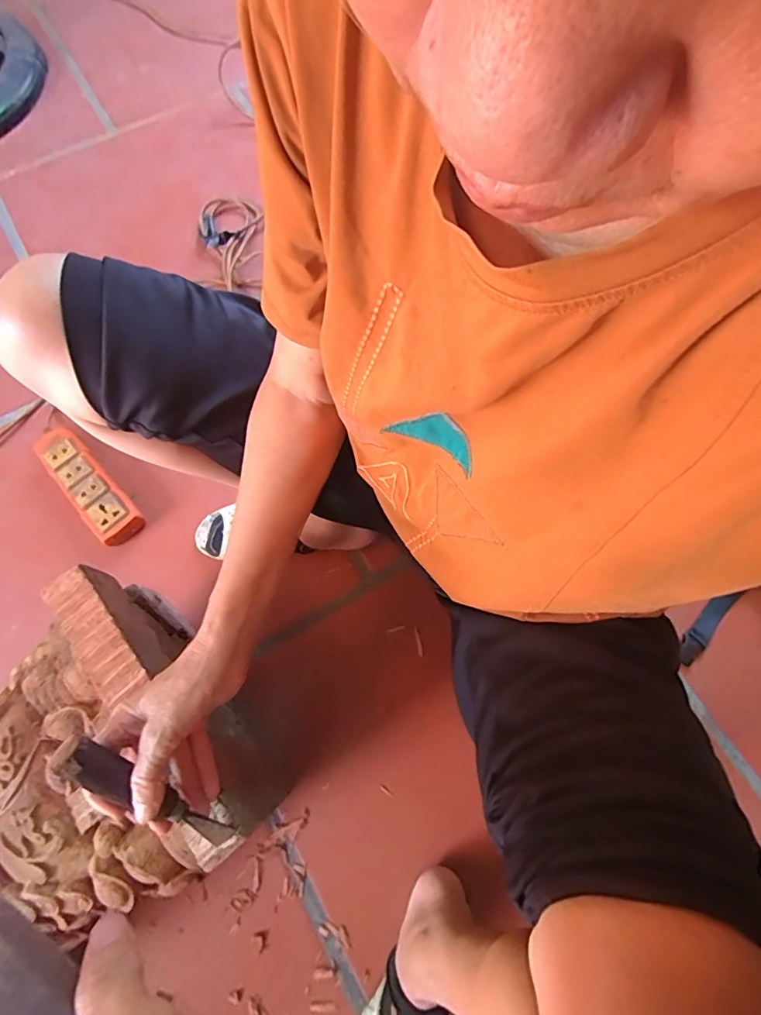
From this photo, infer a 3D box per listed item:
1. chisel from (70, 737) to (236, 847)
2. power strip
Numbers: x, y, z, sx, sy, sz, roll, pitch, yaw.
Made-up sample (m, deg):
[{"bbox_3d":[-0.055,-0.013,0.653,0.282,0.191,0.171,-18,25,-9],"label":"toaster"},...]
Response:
[{"bbox_3d":[-0.165,0.214,0.361,0.024,0.144,0.015,-48,31,-14],"label":"chisel"},{"bbox_3d":[-0.420,-0.033,0.711,0.059,0.047,0.198,-40,74,-12],"label":"power strip"}]

